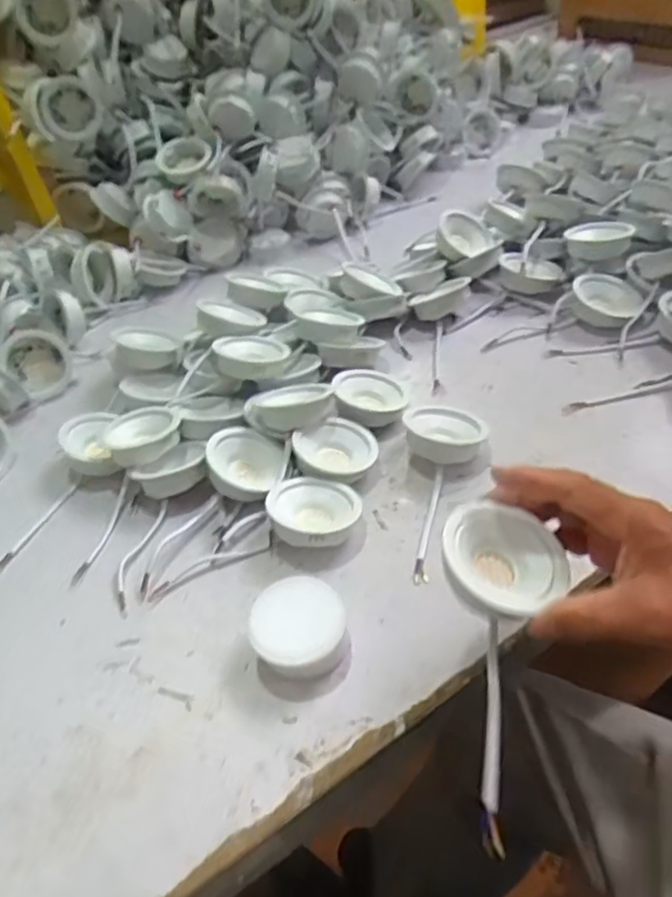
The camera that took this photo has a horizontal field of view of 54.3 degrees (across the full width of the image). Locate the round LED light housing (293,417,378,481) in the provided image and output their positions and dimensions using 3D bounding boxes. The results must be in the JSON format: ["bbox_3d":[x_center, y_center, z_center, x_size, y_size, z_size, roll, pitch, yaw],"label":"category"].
[{"bbox_3d":[0.002,0.004,0.554,0.070,0.026,0.063,-32,47,-24],"label":"round LED light housing"}]

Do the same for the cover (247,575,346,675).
[{"bbox_3d":[-0.024,0.121,0.431,0.060,0.035,0.066,-4,42,4],"label":"cover"}]

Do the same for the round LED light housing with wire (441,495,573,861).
[{"bbox_3d":[0.085,0.113,0.342,0.066,0.038,0.173,6,74,9],"label":"round LED light housing with wire"}]

